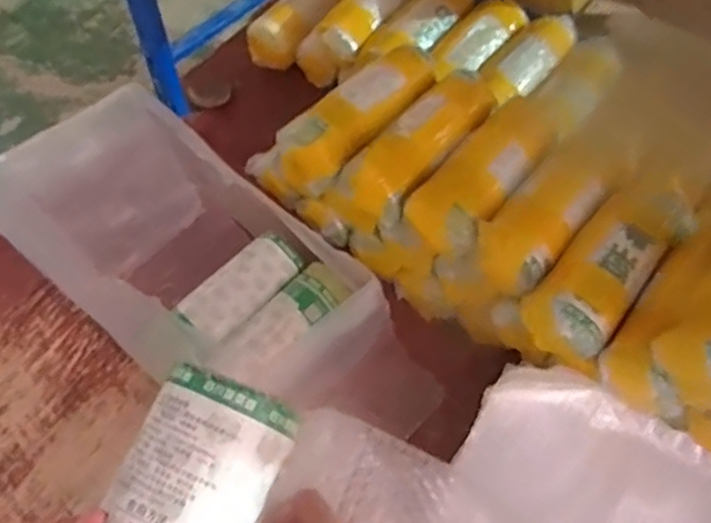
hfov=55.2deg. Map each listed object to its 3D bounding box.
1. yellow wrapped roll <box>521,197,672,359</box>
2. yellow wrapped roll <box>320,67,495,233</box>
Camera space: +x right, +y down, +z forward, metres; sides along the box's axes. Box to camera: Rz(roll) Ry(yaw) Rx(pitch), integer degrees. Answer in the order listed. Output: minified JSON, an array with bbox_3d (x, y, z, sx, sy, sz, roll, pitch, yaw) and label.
[{"bbox_3d":[0.285,0.017,0.791,0.098,0.071,0.212,38,64,22],"label":"yellow wrapped roll"},{"bbox_3d":[0.086,-0.155,0.910,0.094,0.070,0.282,36,64,21],"label":"yellow wrapped roll"}]

